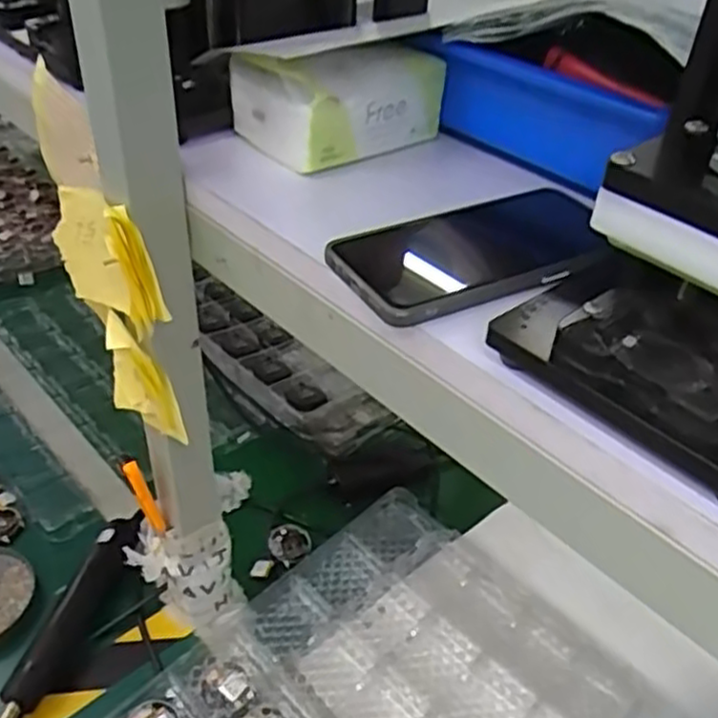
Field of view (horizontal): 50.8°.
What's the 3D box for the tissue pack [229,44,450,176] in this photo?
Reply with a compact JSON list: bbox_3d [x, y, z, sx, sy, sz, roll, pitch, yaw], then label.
[{"bbox_3d":[-0.013,-0.177,0.495,0.118,0.066,0.087,-25,46,-32],"label":"tissue pack"}]

